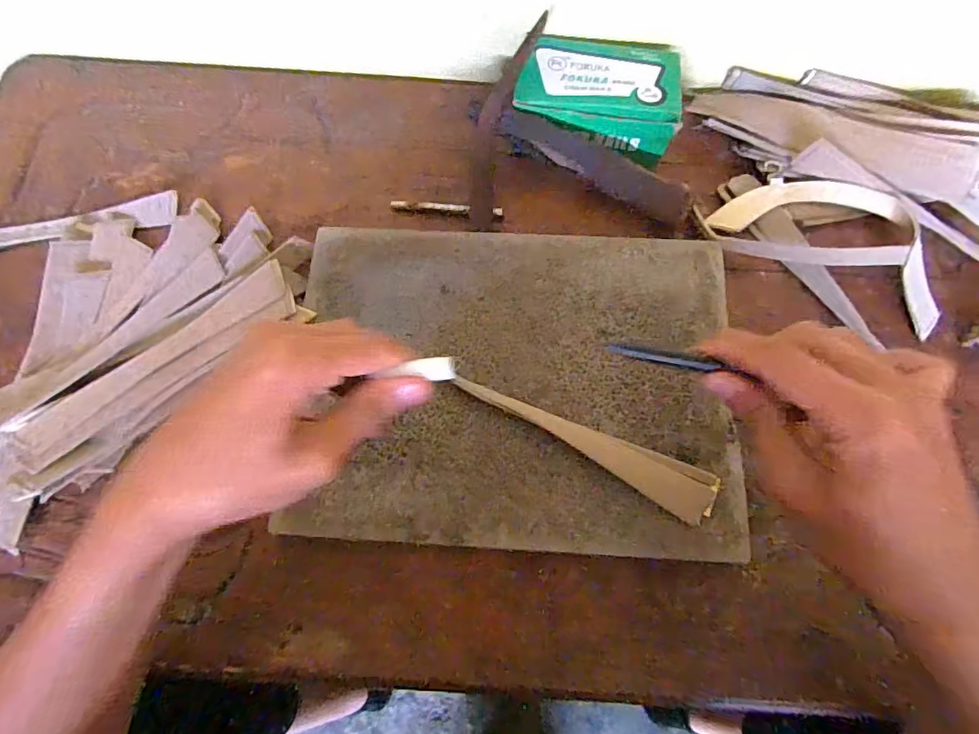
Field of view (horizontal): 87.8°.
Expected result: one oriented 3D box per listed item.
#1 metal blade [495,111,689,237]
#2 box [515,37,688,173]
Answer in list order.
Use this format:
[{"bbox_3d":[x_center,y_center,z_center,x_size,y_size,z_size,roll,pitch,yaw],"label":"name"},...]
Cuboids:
[{"bbox_3d":[0.080,-0.148,0.374,0.152,0.006,0.029,26,110,-7],"label":"metal blade"},{"bbox_3d":[0.083,-0.207,0.386,0.119,0.038,0.086,11,70,4],"label":"box"}]

